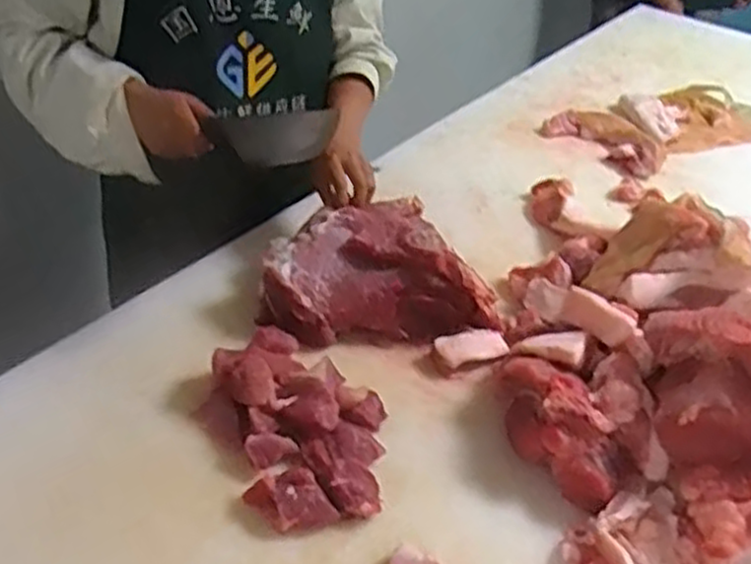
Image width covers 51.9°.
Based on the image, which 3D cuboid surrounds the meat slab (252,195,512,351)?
[{"bbox_3d":[0.000,-0.021,0.916,0.257,0.105,0.177,-1,39,-5],"label":"meat slab"}]

